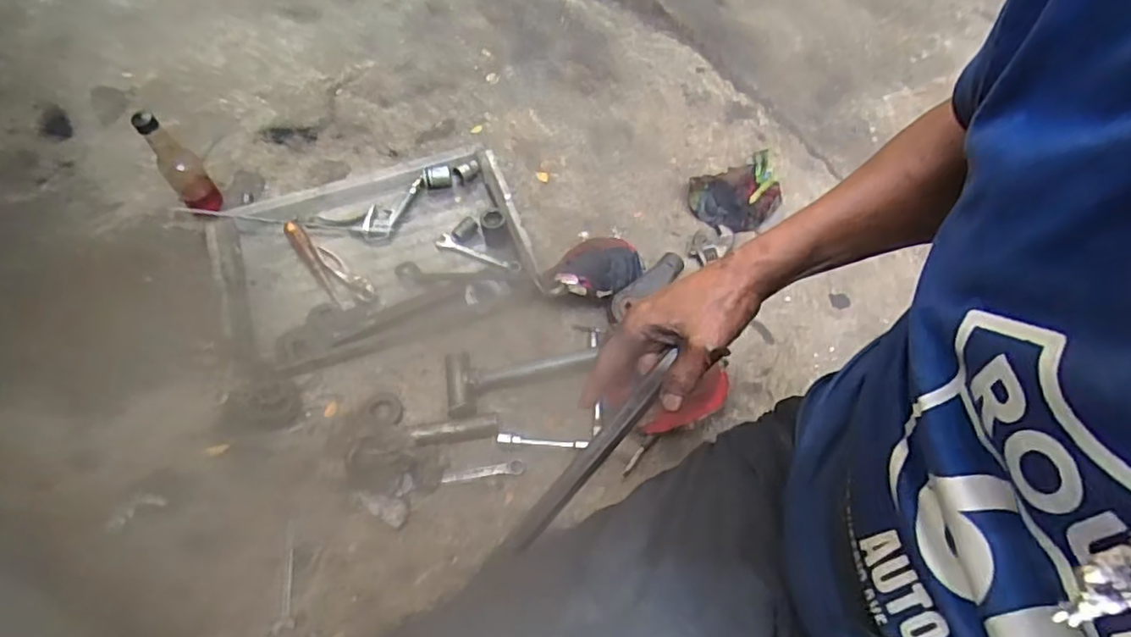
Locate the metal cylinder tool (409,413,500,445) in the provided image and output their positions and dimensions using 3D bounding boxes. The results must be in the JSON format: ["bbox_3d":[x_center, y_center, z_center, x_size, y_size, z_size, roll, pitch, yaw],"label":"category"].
[{"bbox_3d":[-0.149,0.150,0.842,0.116,0.026,0.030,-8,61,-7],"label":"metal cylinder tool"}]

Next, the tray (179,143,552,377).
[{"bbox_3d":[-0.304,-0.120,0.979,0.449,0.073,0.339,-18,63,-12],"label":"tray"}]

